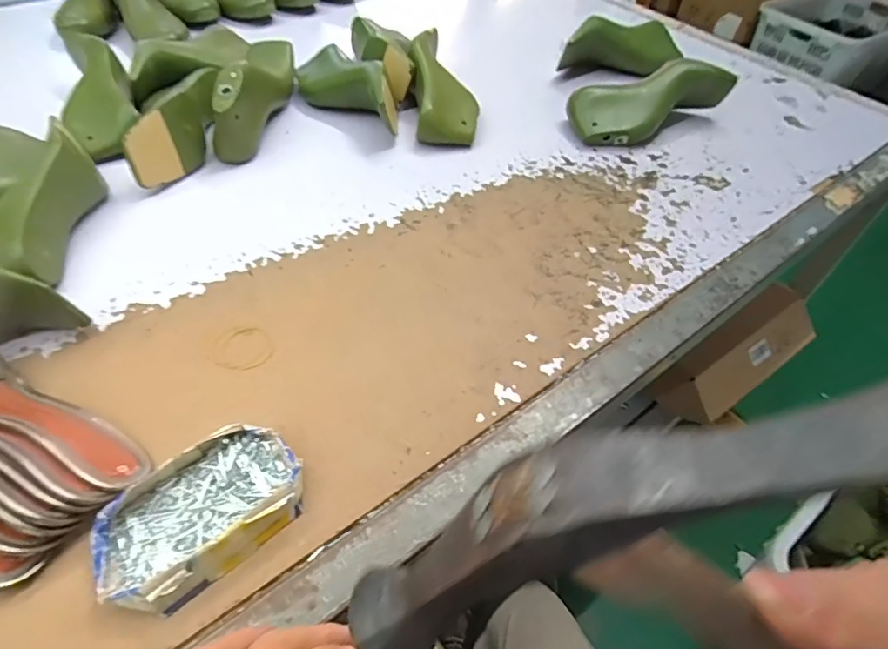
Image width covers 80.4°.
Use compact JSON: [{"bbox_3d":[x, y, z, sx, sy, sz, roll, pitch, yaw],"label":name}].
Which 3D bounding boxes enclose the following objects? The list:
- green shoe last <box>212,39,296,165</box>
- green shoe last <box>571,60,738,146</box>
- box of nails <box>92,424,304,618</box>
[{"bbox_3d":[-0.247,-0.310,0.687,0.067,0.093,0.231,3,49,-1],"label":"green shoe last"},{"bbox_3d":[0.282,-0.312,0.722,0.222,0.063,0.092,-20,53,-19],"label":"green shoe last"},{"bbox_3d":[-0.164,0.126,0.356,0.130,0.029,0.083,-34,59,-28],"label":"box of nails"}]

